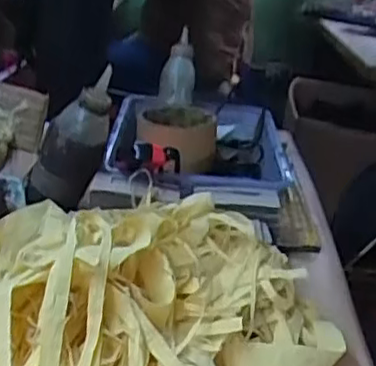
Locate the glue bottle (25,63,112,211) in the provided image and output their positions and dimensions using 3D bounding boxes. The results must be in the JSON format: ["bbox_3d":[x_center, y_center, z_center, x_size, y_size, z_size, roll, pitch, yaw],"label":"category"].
[{"bbox_3d":[-0.096,-0.037,0.579,0.045,0.133,0.051,22,14,-28],"label":"glue bottle"}]

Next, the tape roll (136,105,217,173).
[{"bbox_3d":[-0.007,-0.046,0.726,0.081,0.059,0.090,14,24,19],"label":"tape roll"}]

